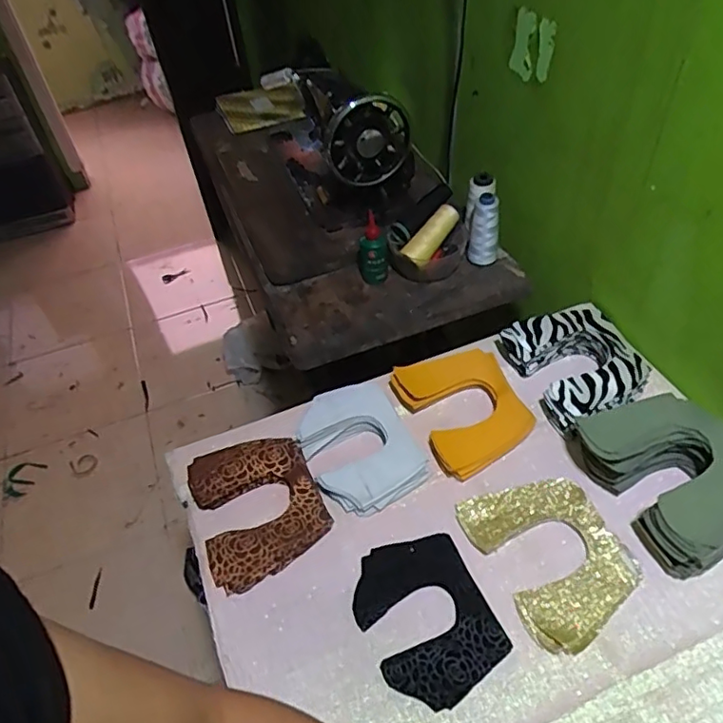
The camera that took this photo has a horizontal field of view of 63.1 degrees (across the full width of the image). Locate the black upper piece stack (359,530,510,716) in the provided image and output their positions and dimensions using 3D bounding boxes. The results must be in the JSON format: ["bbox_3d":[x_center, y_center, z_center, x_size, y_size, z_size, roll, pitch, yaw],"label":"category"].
[{"bbox_3d":[0.063,0.244,0.569,0.117,0.011,0.148,-21,48,-12],"label":"black upper piece stack"}]

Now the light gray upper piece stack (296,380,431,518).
[{"bbox_3d":[-0.006,0.097,0.691,0.120,0.028,0.159,-26,53,-7],"label":"light gray upper piece stack"}]

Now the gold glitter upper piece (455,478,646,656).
[{"bbox_3d":[0.194,0.192,0.598,0.128,0.015,0.168,-22,48,-13],"label":"gold glitter upper piece"}]

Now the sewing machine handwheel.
[{"bbox_3d":[0.014,-0.334,0.892,0.128,0.127,0.027,-22,48,-13],"label":"sewing machine handwheel"}]

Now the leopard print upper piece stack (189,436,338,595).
[{"bbox_3d":[-0.115,0.159,0.658,0.131,0.032,0.156,-21,48,-13],"label":"leopard print upper piece stack"}]

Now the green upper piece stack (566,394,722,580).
[{"bbox_3d":[0.319,0.113,0.613,0.133,0.076,0.174,-22,48,-14],"label":"green upper piece stack"}]

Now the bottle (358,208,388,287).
[{"bbox_3d":[0.017,-0.166,0.892,0.041,0.107,0.036,-9,46,-1],"label":"bottle"}]

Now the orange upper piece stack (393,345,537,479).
[{"bbox_3d":[0.121,0.051,0.716,0.123,0.029,0.164,-26,55,-5],"label":"orange upper piece stack"}]

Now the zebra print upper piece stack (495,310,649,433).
[{"bbox_3d":[0.268,0.003,0.738,0.135,0.051,0.162,-21,48,-13],"label":"zebra print upper piece stack"}]

